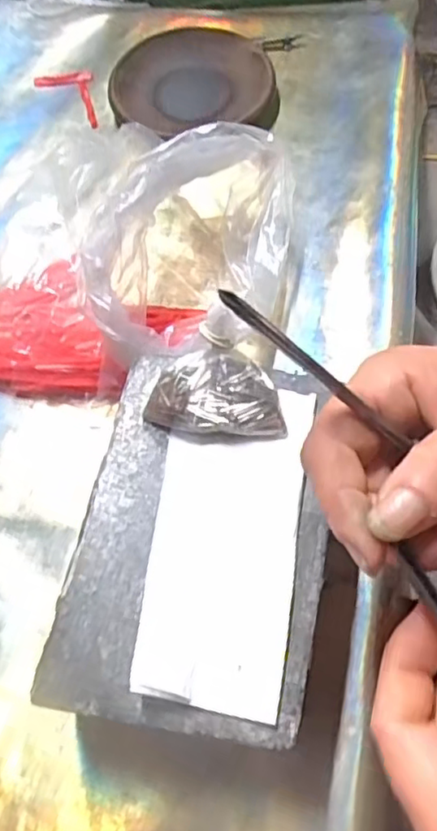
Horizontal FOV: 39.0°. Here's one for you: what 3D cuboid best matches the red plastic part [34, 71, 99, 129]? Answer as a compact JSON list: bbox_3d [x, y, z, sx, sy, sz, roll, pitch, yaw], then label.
[{"bbox_3d":[-0.103,-0.241,0.454,0.033,0.007,0.076,-42,69,-16],"label":"red plastic part"}]

